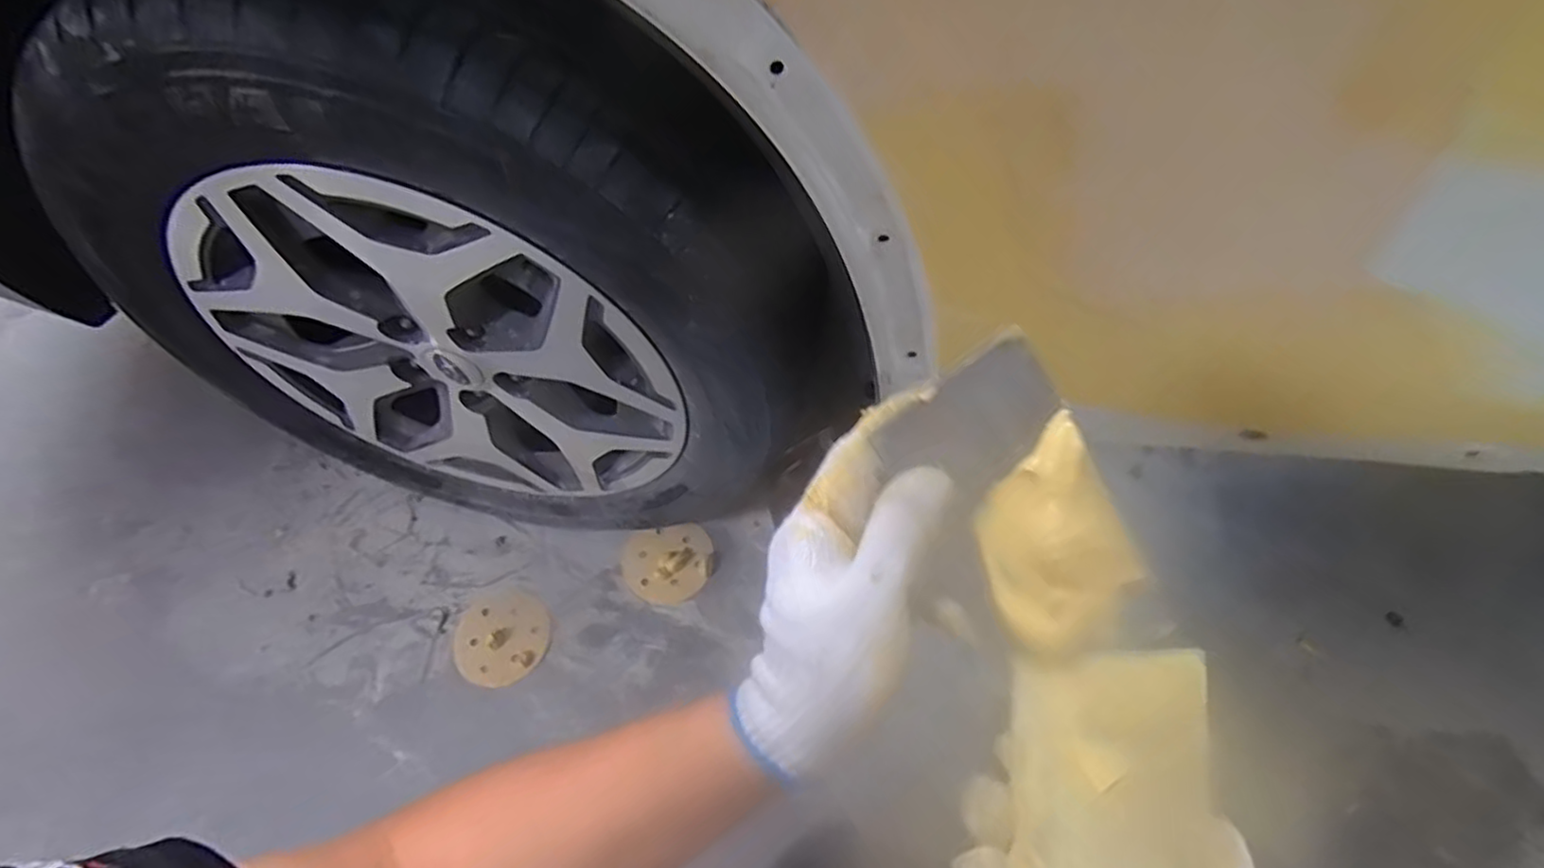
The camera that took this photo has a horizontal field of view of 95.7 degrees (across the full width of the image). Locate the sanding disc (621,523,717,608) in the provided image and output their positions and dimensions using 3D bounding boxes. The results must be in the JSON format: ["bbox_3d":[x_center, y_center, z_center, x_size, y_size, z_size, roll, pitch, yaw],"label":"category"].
[{"bbox_3d":[-0.134,0.172,0.913,0.119,0.009,0.101,-15,61,-1],"label":"sanding disc"}]

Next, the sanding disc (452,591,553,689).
[{"bbox_3d":[-0.338,0.255,0.875,0.113,0.006,0.115,-1,59,2],"label":"sanding disc"}]

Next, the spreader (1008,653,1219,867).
[{"bbox_3d":[0.129,0.151,0.268,0.070,0.011,0.129,2,68,22],"label":"spreader"}]

